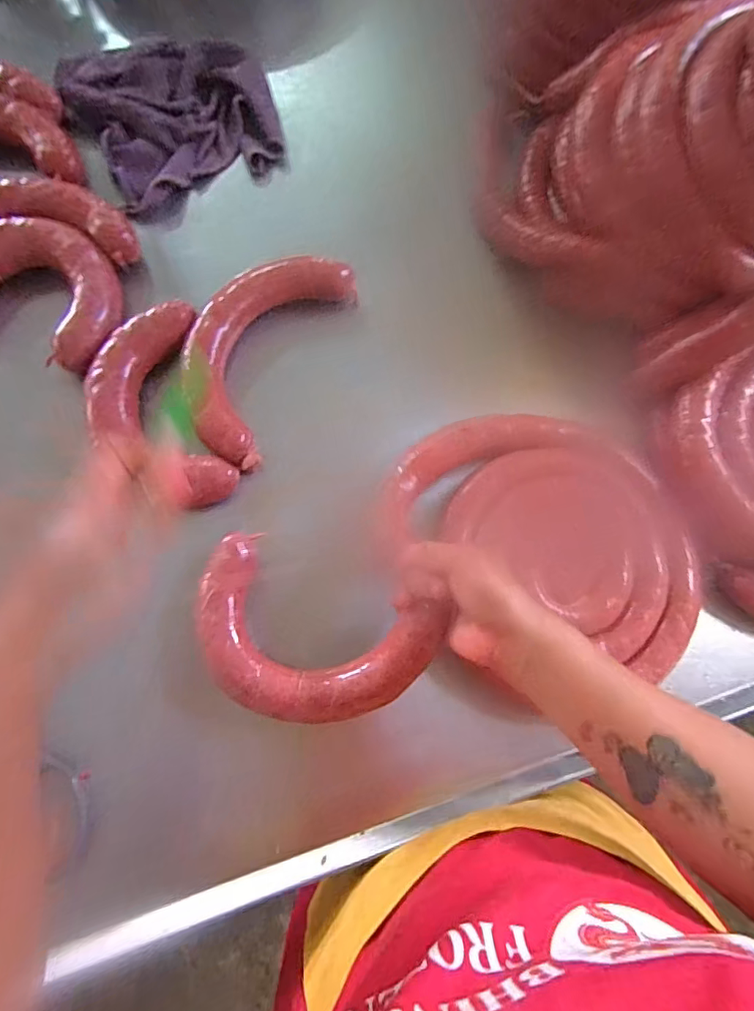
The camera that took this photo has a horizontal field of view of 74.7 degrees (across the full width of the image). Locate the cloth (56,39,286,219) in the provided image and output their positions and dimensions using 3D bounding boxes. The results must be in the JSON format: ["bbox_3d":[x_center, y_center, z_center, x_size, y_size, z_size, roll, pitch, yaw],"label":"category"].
[{"bbox_3d":[-0.220,-0.440,0.557,0.204,0.037,0.194,-30,80,-12],"label":"cloth"}]

